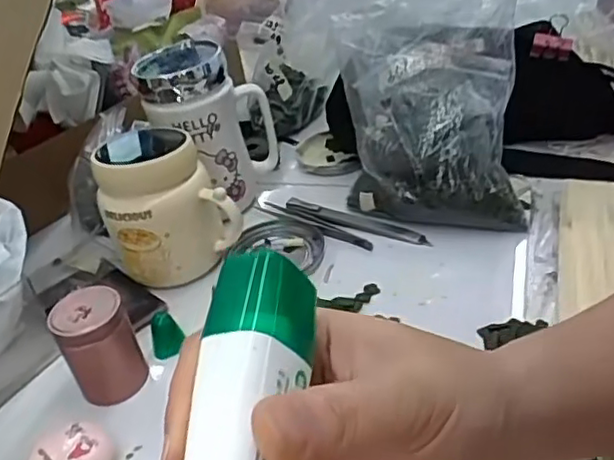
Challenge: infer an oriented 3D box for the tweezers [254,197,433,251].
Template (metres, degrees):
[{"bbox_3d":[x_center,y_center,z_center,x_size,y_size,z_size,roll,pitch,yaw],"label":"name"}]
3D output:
[{"bbox_3d":[0.025,-0.004,0.525,0.149,0.010,0.032,12,40,29],"label":"tweezers"}]

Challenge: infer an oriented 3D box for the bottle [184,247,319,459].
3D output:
[{"bbox_3d":[-0.017,0.051,0.165,0.027,0.024,0.097,2,57,9],"label":"bottle"}]

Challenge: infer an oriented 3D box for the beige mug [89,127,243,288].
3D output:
[{"bbox_3d":[-0.116,-0.022,0.495,0.090,0.107,0.101,-24,37,-18],"label":"beige mug"}]

